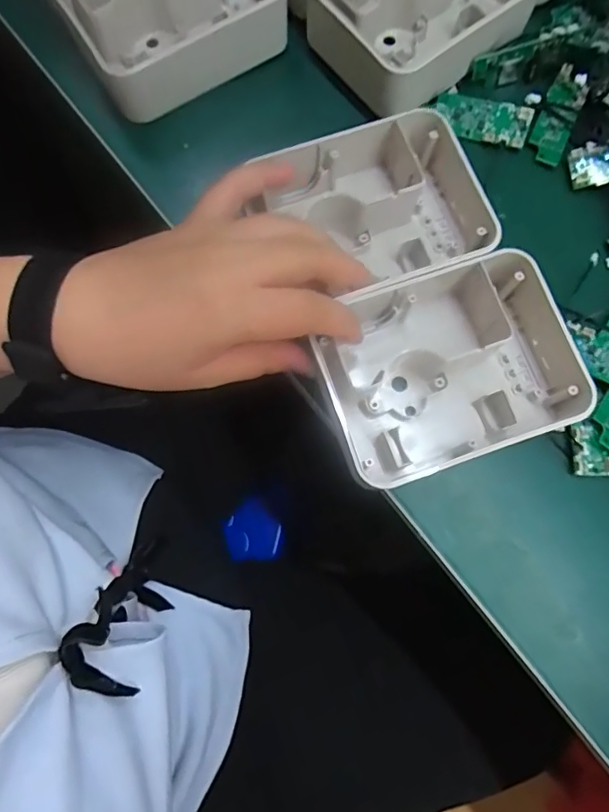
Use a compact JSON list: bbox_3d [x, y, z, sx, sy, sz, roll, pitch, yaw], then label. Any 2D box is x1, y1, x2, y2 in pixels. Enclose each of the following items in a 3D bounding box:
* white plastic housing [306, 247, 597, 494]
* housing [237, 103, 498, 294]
[{"bbox_3d":[0.080,-0.021,0.285,0.138,0.050,0.100,-19,77,-5],"label":"white plastic housing"},{"bbox_3d":[0.045,-0.110,0.302,0.121,0.046,0.096,-19,77,-5],"label":"housing"}]

